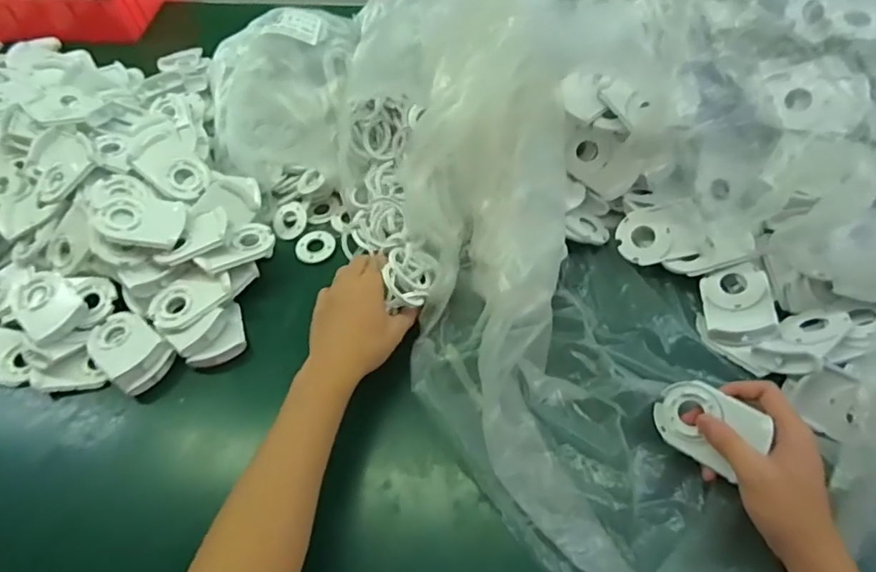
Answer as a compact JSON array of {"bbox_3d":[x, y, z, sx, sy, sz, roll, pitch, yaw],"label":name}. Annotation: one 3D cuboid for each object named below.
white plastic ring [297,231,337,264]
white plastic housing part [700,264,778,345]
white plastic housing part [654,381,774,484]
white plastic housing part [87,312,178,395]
[{"bbox_3d":[-0.141,-0.047,0.644,0.045,0.004,0.047,-2,55,4],"label":"white plastic ring"},{"bbox_3d":[0.287,0.020,0.533,0.058,0.018,0.079,-11,55,23],"label":"white plastic housing part"},{"bbox_3d":[0.218,0.113,0.453,0.078,0.006,0.058,31,97,35],"label":"white plastic housing part"},{"bbox_3d":[-0.313,0.064,0.564,0.085,0.027,0.057,32,64,24],"label":"white plastic housing part"}]

